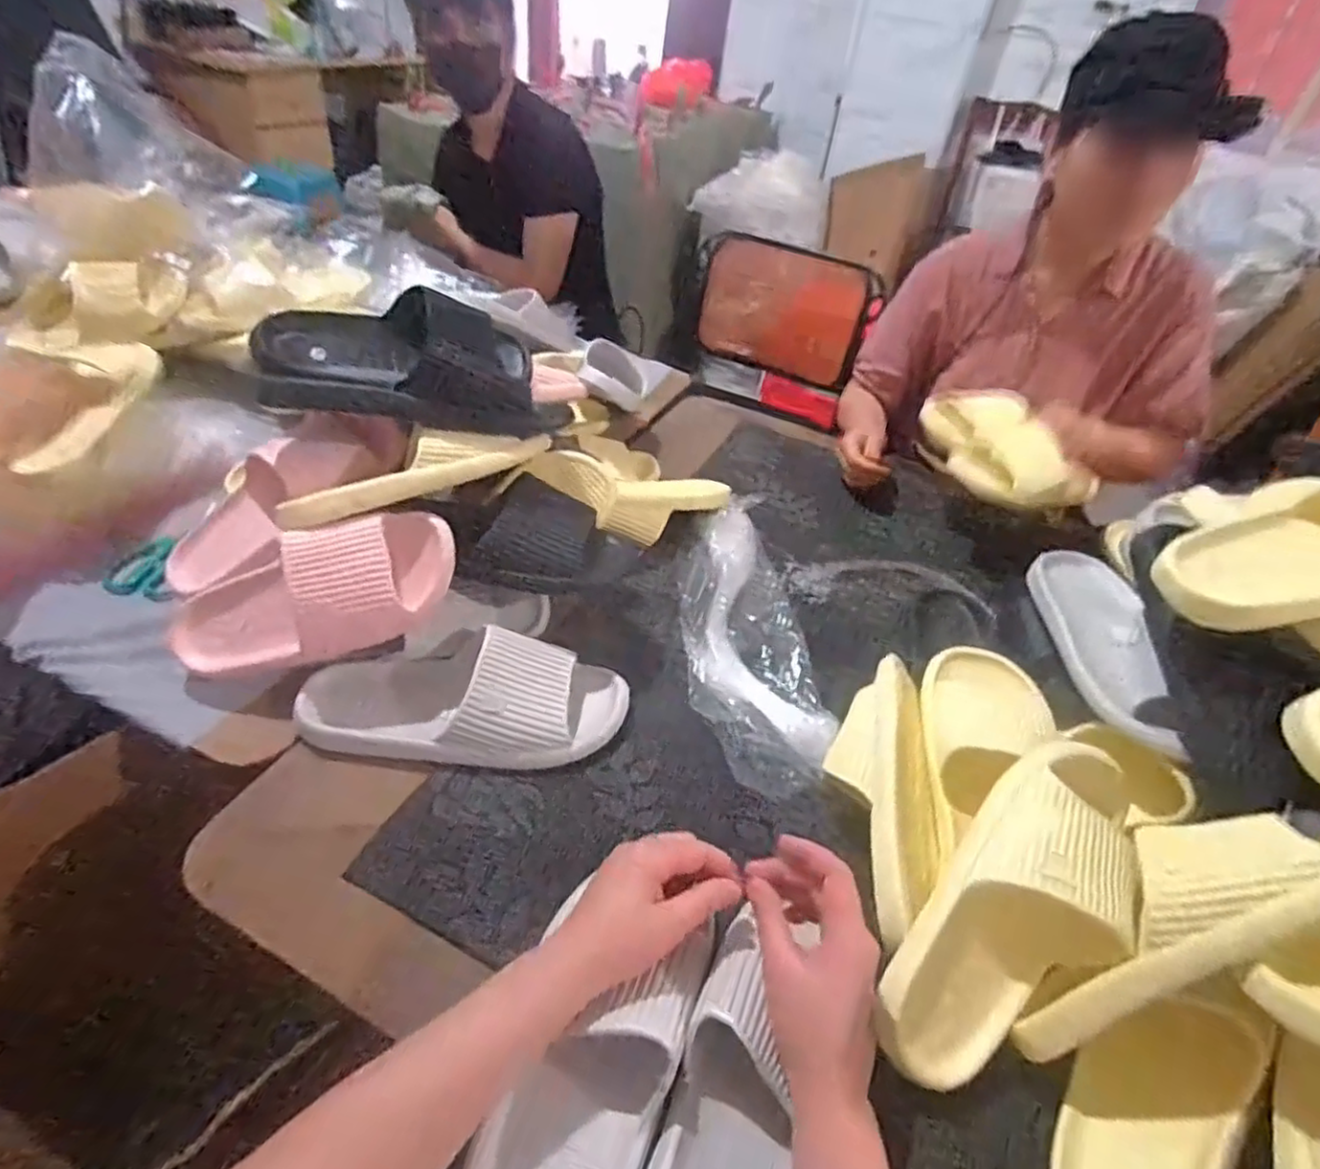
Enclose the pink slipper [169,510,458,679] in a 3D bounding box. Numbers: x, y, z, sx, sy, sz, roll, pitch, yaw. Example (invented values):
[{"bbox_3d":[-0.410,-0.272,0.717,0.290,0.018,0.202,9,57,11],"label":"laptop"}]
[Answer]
[{"bbox_3d":[-0.306,0.015,0.607,0.260,0.080,0.102,-20,77,4],"label":"pink slipper"}]

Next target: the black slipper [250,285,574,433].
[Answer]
[{"bbox_3d":[-0.239,-0.225,0.705,0.299,0.120,0.121,-3,41,-33],"label":"black slipper"}]

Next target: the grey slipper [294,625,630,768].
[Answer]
[{"bbox_3d":[-0.174,0.096,0.618,0.280,0.071,0.104,4,42,-4],"label":"grey slipper"}]

